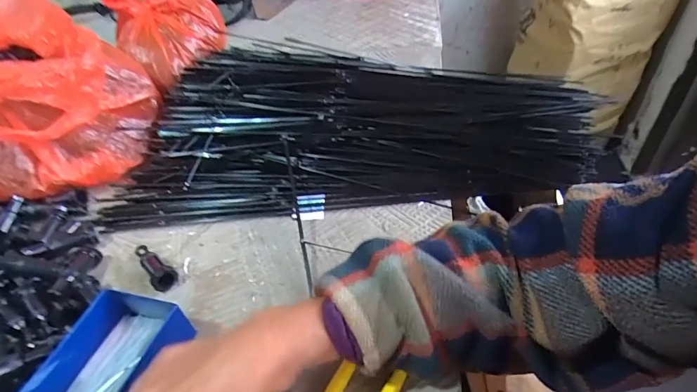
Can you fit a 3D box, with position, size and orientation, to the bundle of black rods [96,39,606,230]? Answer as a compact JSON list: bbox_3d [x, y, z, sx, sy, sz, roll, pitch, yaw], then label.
[{"bbox_3d":[0.008,-0.096,0.523,0.570,0.081,0.288,-2,44,6],"label":"bundle of black rods"}]

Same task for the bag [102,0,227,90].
[{"bbox_3d":[-0.274,-0.267,0.645,0.171,0.083,0.177,-28,47,-20],"label":"bag"}]

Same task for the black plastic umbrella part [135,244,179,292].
[{"bbox_3d":[-0.199,0.068,0.412,0.022,0.029,0.071,-36,50,-26],"label":"black plastic umbrella part"}]

